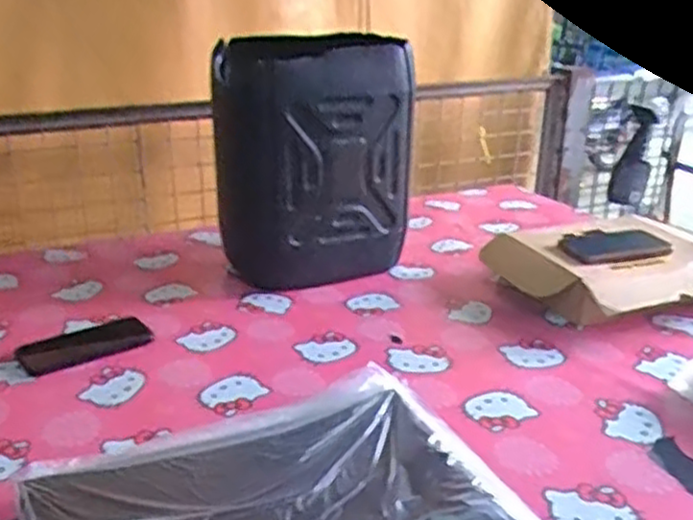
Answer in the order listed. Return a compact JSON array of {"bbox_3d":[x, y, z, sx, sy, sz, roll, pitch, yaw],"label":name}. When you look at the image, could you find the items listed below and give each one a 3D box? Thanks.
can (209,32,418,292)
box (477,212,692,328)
[{"bbox_3d":[-0.060,-0.161,1.201,0.243,0.372,0.236,-15,25,-35],"label":"can"},{"bbox_3d":[0.409,0.017,1.143,0.320,0.096,0.235,-9,22,-22],"label":"box"}]

